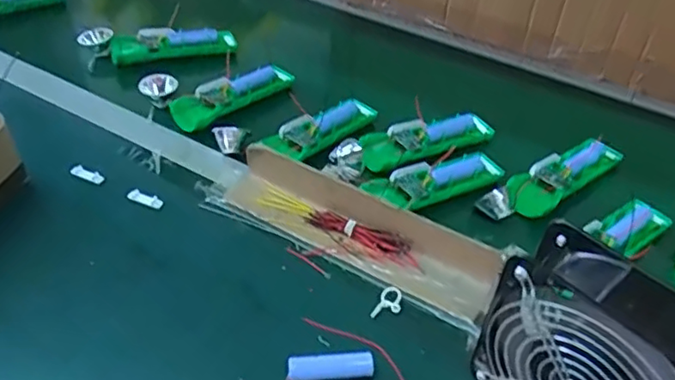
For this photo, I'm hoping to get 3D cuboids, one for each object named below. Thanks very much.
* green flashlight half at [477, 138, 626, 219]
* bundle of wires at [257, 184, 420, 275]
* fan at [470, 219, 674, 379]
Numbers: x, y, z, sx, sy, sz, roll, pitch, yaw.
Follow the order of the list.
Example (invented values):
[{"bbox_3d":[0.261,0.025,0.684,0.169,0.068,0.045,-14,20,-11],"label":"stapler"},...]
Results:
[{"bbox_3d":[0.236,-0.014,0.657,0.196,0.024,0.049,-28,50,-30],"label":"green flashlight half"},{"bbox_3d":[0.000,0.034,0.589,0.170,0.019,0.021,24,45,21],"label":"bundle of wires"},{"bbox_3d":[0.177,0.121,0.408,0.065,0.147,0.158,-31,53,-32],"label":"fan"}]

